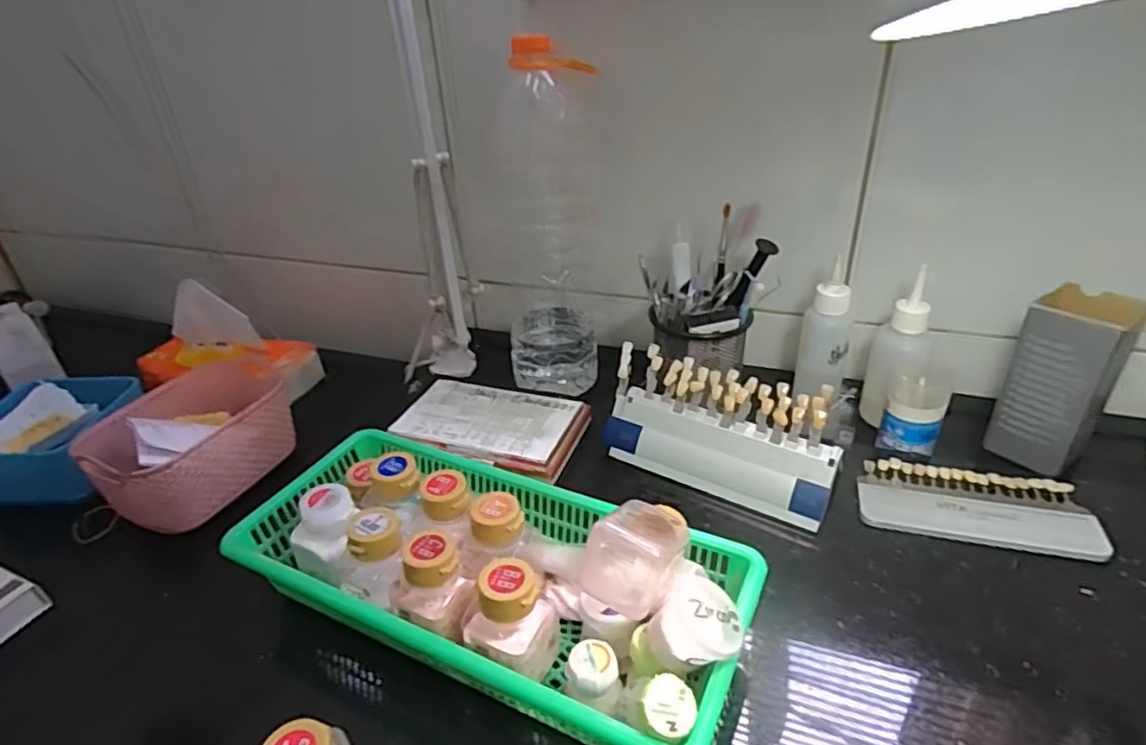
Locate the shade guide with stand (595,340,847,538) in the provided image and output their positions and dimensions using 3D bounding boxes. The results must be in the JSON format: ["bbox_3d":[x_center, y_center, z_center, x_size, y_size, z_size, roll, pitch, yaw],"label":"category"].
[{"bbox_3d":[0.109,0.045,0.486,0.176,0.076,0.058,16,37,30],"label":"shade guide with stand"}]

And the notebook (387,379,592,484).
[{"bbox_3d":[-0.070,0.046,0.547,0.148,0.021,0.095,7,33,19],"label":"notebook"}]

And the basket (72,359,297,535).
[{"bbox_3d":[-0.348,0.062,0.609,0.134,0.072,0.185,20,39,35],"label":"basket"}]

